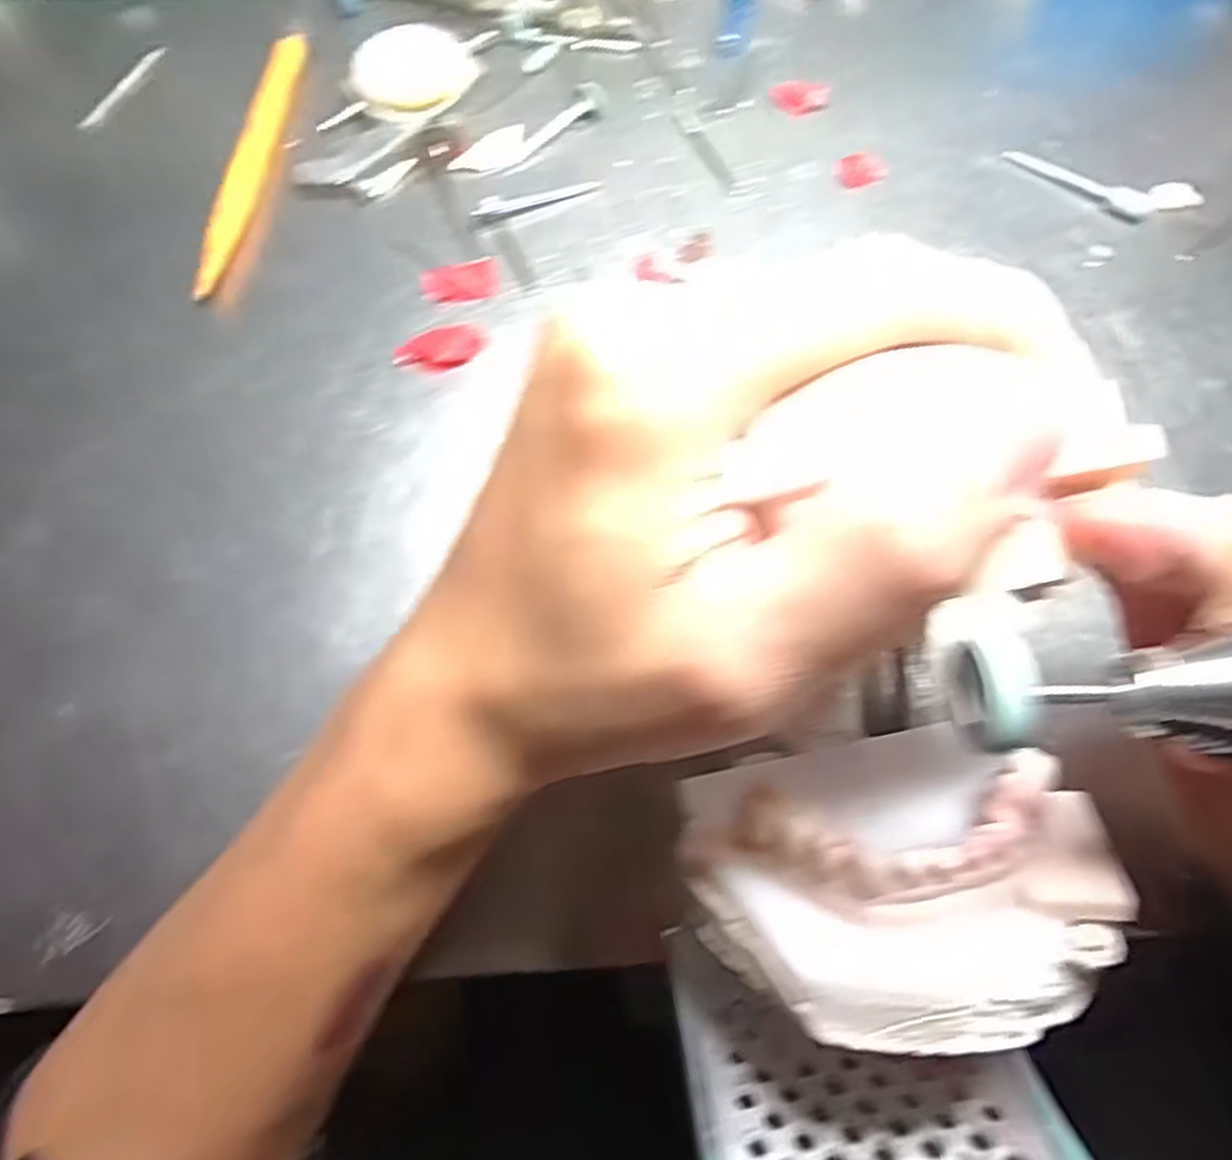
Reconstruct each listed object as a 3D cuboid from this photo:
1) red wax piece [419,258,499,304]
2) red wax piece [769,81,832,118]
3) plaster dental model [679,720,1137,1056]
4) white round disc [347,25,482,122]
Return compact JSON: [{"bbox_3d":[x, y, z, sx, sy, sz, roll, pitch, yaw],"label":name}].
[{"bbox_3d":[-0.052,-0.100,0.261,0.025,0.004,0.015,-10,74,-3],"label":"red wax piece"},{"bbox_3d":[0.067,-0.177,0.287,0.022,0.004,0.015,12,74,4],"label":"red wax piece"},{"bbox_3d":[0.052,0.057,0.150,0.071,0.045,0.051,-10,74,-3],"label":"plaster dental model"},{"bbox_3d":[-0.074,-0.184,0.285,0.038,0.009,0.043,27,76,8],"label":"white round disc"}]

